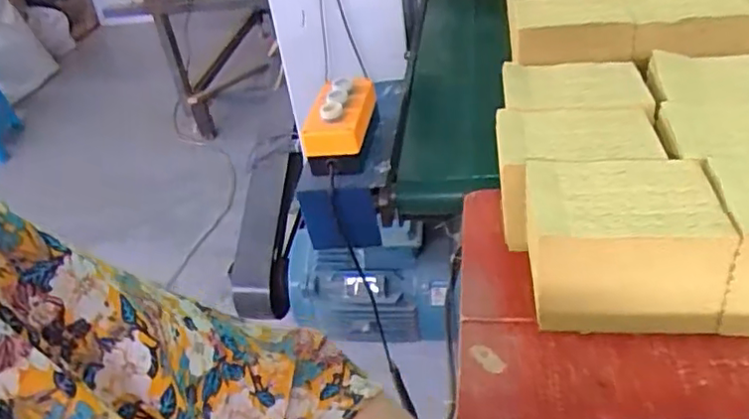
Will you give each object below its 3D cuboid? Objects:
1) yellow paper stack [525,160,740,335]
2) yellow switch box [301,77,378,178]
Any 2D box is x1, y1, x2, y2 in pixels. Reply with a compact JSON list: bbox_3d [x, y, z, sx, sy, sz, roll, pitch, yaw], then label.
[{"bbox_3d":[0.230,0.034,0.609,0.163,0.120,0.119,0,36,10],"label":"yellow paper stack"},{"bbox_3d":[-0.044,-0.115,0.848,0.090,0.077,0.131,2,36,12],"label":"yellow switch box"}]

